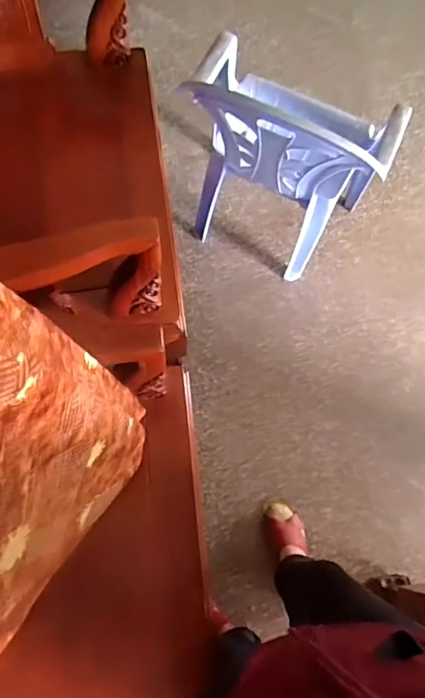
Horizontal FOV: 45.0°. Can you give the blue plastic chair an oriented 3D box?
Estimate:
[{"bbox_3d":[0.170,-0.453,1.219,0.431,0.598,0.364,17,72,2],"label":"blue plastic chair"}]

